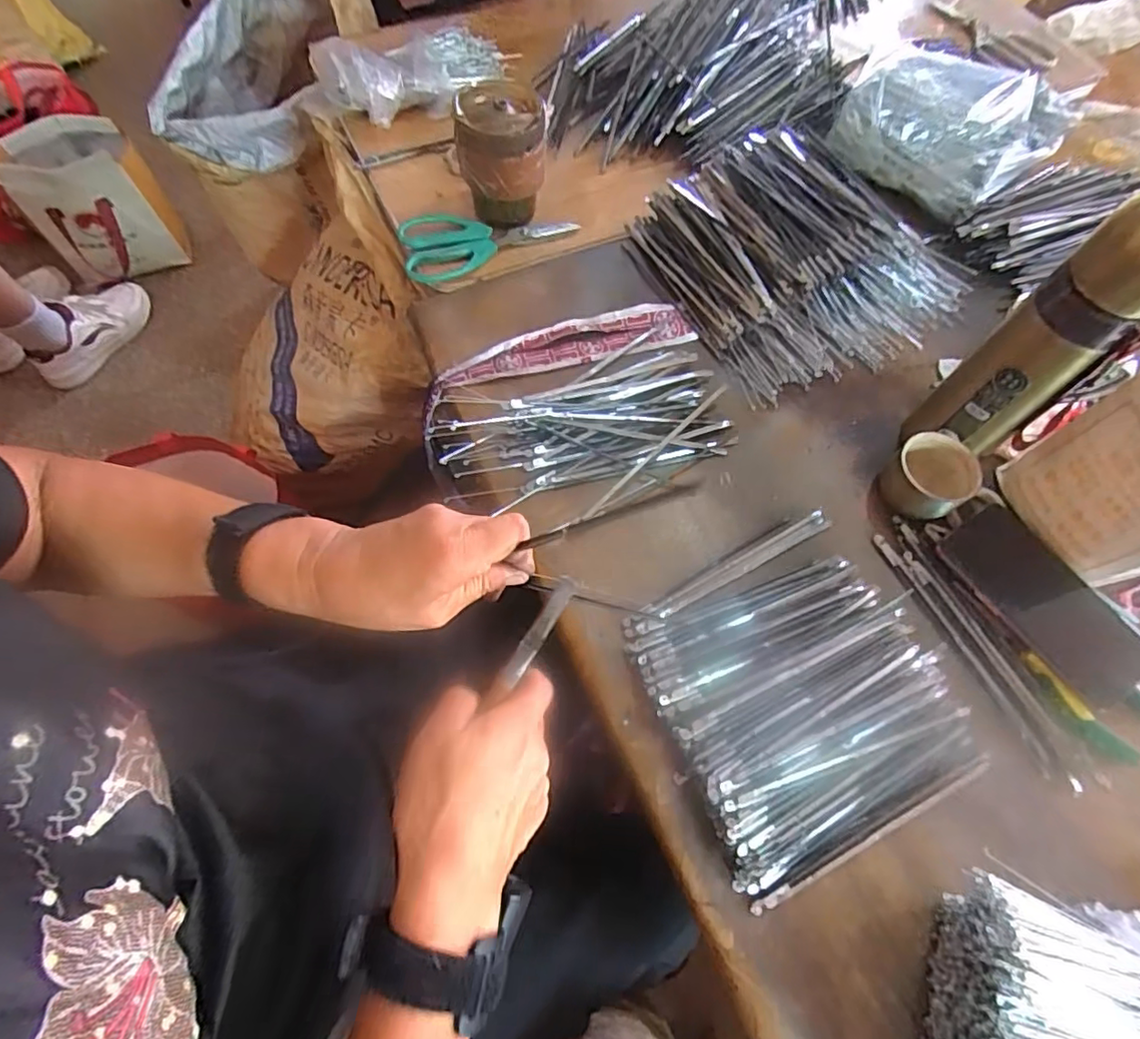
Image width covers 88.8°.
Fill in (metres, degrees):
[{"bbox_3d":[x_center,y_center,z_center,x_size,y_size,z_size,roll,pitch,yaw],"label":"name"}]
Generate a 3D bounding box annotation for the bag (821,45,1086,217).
[{"bbox_3d":[0.419,-0.441,0.637,0.226,0.053,0.193,-41,73,-17],"label":"bag"}]

